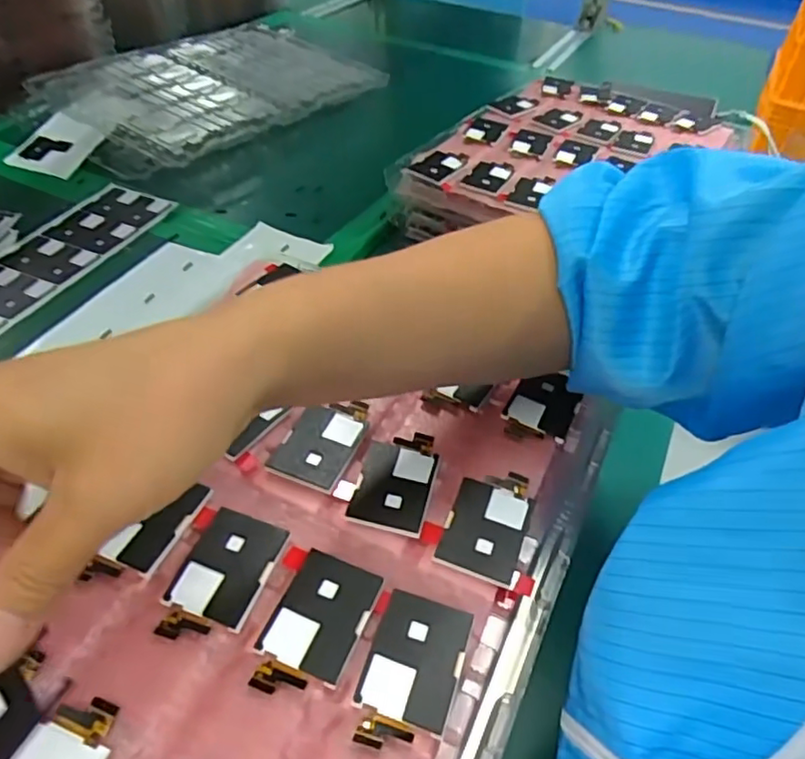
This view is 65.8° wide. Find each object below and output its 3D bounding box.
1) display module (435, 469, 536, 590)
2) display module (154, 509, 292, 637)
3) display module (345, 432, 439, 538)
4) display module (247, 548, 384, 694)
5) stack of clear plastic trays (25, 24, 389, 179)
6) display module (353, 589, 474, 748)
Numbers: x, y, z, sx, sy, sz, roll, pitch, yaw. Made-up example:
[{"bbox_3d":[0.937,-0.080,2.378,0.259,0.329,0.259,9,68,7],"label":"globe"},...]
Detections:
[{"bbox_3d":[0.040,0.065,0.285,0.035,0.007,0.056,16,46,12],"label":"display module"},{"bbox_3d":[-0.075,0.081,0.257,0.036,0.009,0.055,15,45,11],"label":"display module"},{"bbox_3d":[-0.003,0.048,0.299,0.034,0.007,0.056,12,45,8],"label":"display module"},{"bbox_3d":[-0.034,0.097,0.246,0.035,0.006,0.056,17,46,13],"label":"display module"},{"bbox_3d":[-0.213,-0.340,0.725,0.242,0.049,0.374,29,50,23],"label":"stack of clear plastic trays"},{"bbox_3d":[0.004,0.111,0.236,0.034,0.007,0.056,14,45,10],"label":"display module"}]

